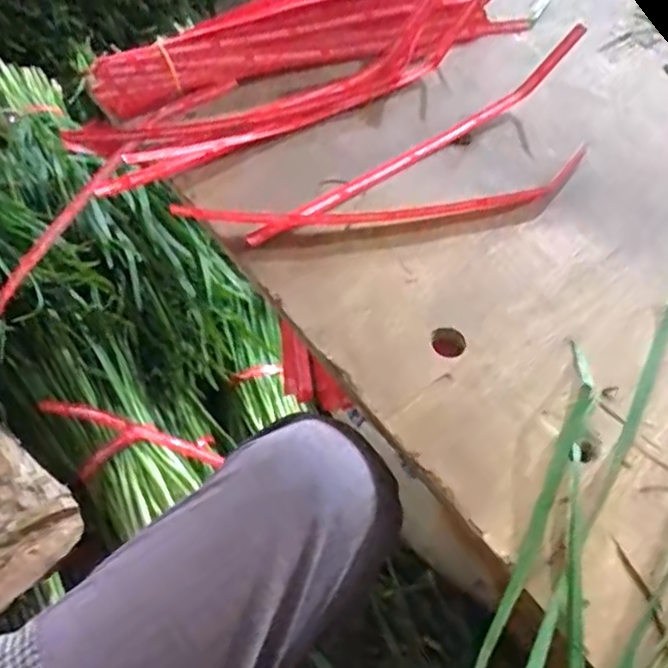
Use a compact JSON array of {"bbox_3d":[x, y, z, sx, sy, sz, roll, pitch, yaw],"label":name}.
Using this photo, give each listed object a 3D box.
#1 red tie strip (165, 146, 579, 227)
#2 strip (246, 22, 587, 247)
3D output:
[{"bbox_3d":[0.042,-0.094,0.484,0.299,0.006,0.039,-10,74,-9],"label":"red tie strip"},{"bbox_3d":[0.068,-0.151,0.502,0.311,0.042,0.015,-32,64,-20],"label":"strip"}]

